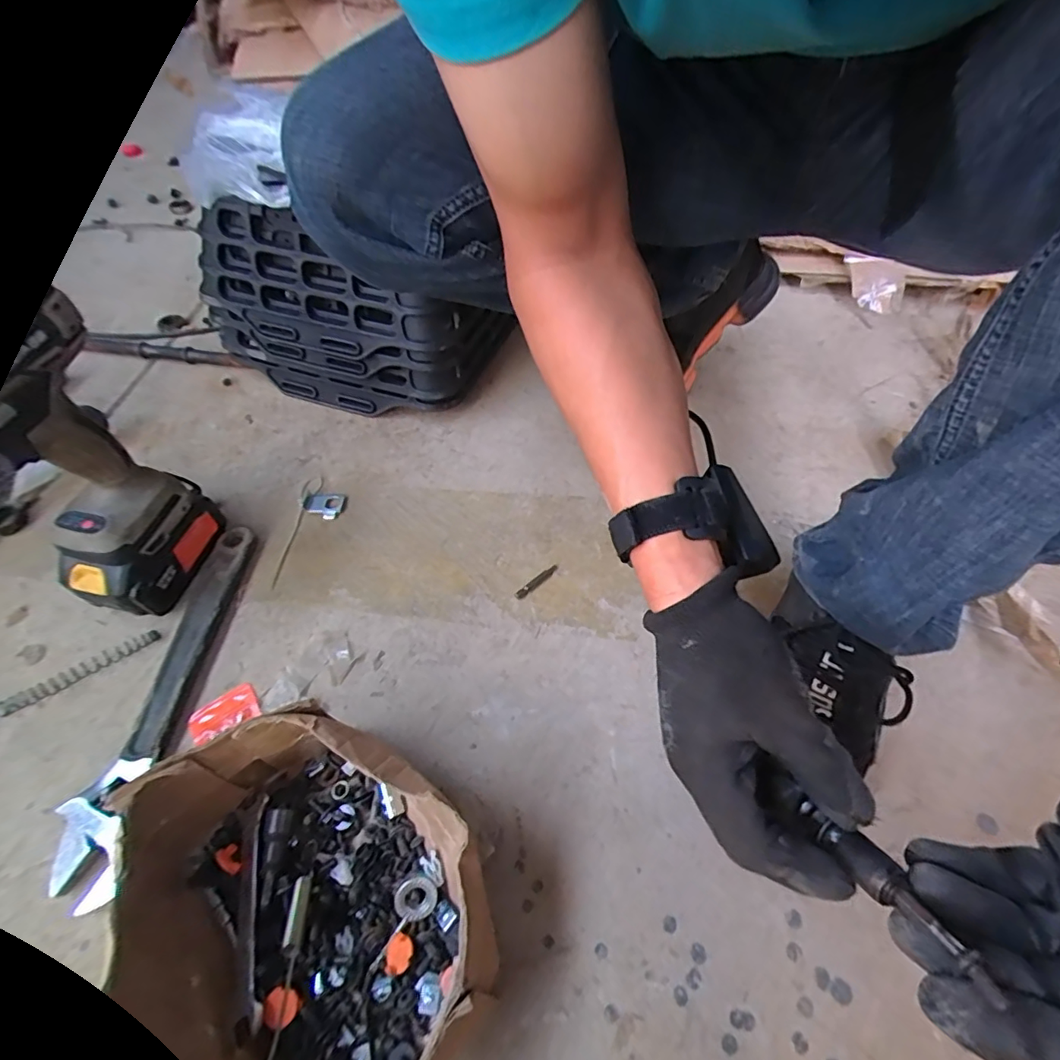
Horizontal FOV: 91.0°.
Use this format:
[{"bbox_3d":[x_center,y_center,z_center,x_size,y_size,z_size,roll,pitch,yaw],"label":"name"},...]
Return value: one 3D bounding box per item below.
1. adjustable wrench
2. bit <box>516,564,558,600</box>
[{"bbox_3d":[-0.290,0.121,0.420,0.055,0.017,0.291,3,55,2],"label":"adjustable wrench"},{"bbox_3d":[0.006,0.048,0.482,0.050,0.004,0.009,-37,62,-23],"label":"bit"}]

